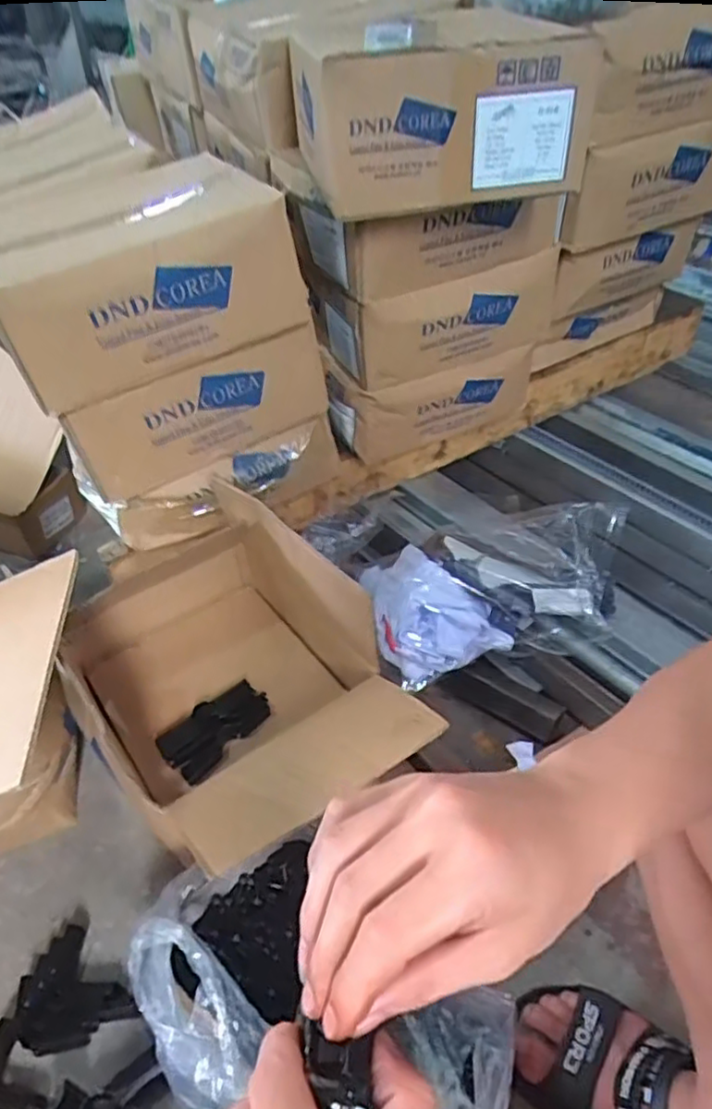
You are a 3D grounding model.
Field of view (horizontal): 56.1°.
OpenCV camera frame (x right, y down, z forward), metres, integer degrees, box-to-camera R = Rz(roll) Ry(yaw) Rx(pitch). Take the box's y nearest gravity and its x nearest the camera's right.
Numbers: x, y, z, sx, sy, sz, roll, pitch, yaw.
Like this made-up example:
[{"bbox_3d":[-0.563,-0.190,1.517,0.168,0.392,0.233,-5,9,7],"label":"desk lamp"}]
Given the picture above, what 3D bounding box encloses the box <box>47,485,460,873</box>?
[{"bbox_3d":[-0.145,0.139,0.777,0.291,0.253,0.454,-26,47,-23],"label":"box"}]

